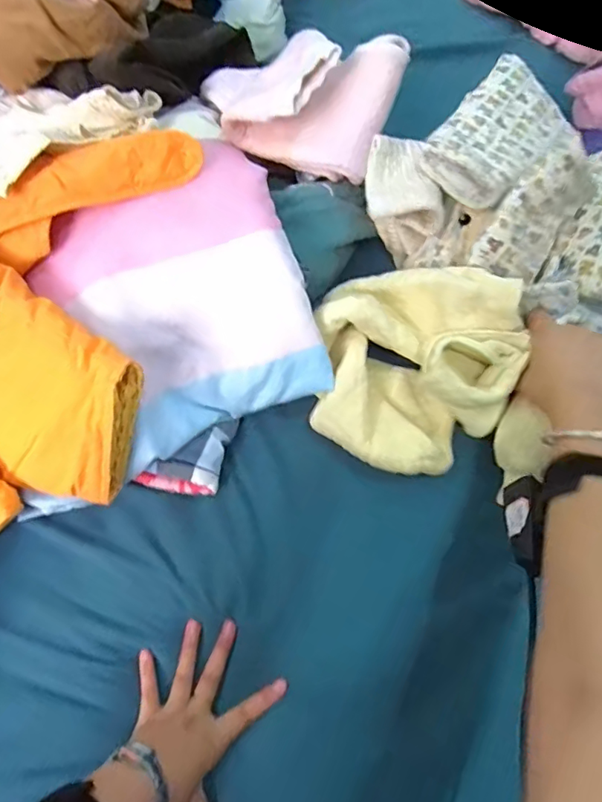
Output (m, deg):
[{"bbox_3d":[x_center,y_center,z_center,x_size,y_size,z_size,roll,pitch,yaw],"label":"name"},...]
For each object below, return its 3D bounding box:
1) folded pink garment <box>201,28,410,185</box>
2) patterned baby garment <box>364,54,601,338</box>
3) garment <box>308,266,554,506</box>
[{"bbox_3d":[0.014,-0.320,0.534,0.154,0.085,0.154,21,67,10],"label":"folded pink garment"},{"bbox_3d":[0.242,-0.210,0.521,0.314,0.119,0.222,32,69,14],"label":"patterned baby garment"},{"bbox_3d":[0.118,-0.036,0.489,0.202,0.100,0.186,12,66,6],"label":"garment"}]

